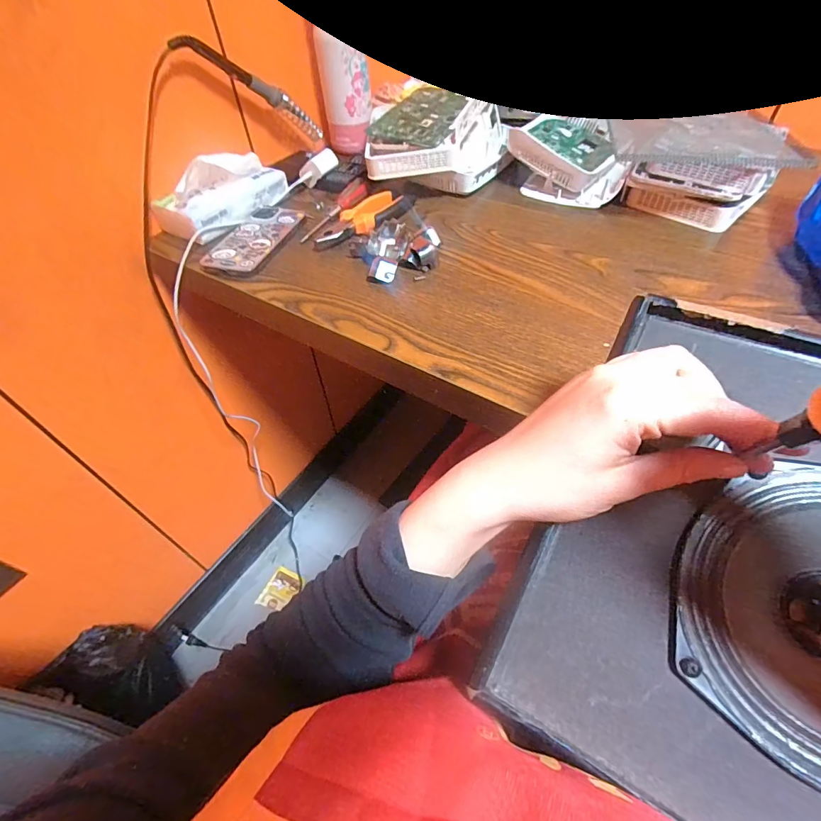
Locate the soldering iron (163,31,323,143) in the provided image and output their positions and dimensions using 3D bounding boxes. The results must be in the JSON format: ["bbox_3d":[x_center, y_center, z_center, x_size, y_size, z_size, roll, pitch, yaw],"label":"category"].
[{"bbox_3d":[-0.199,-0.419,0.556,0.033,0.028,0.228,38,21,29],"label":"soldering iron"}]

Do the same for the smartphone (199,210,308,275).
[{"bbox_3d":[-0.186,-0.207,0.513,0.068,0.014,0.144,14,52,14],"label":"smartphone"}]

